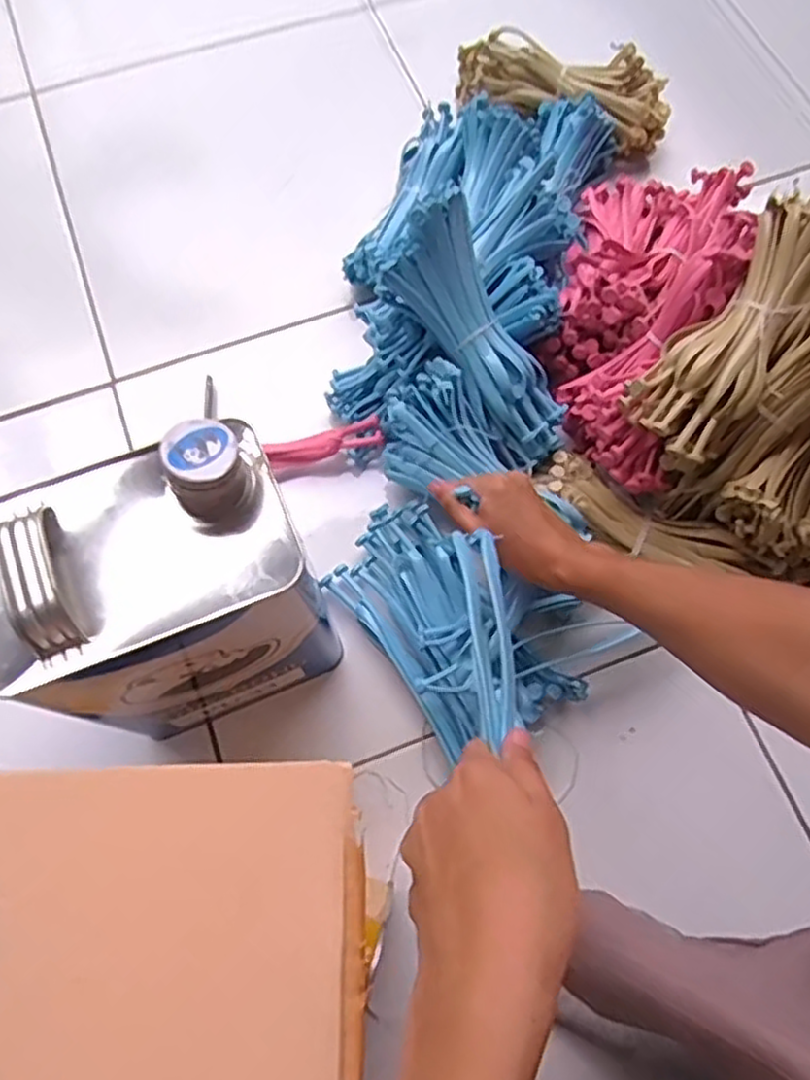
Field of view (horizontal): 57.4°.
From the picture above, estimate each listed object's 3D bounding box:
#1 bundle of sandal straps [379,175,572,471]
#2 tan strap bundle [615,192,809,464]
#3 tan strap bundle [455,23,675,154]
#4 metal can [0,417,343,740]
[{"bbox_3d":[0.066,-0.167,0.604,0.098,0.059,0.215,-38,104,-13],"label":"bundle of sandal straps"},{"bbox_3d":[0.244,-0.154,0.534,0.077,0.043,0.199,39,96,12],"label":"tan strap bundle"},{"bbox_3d":[0.162,-0.476,0.771,0.232,0.049,0.086,20,71,6],"label":"tan strap bundle"},{"bbox_3d":[-0.141,0.043,0.466,0.171,0.246,0.106,-23,72,-9],"label":"metal can"}]

